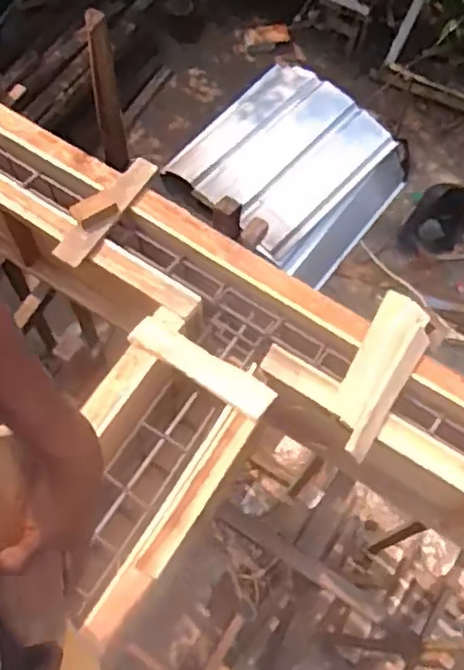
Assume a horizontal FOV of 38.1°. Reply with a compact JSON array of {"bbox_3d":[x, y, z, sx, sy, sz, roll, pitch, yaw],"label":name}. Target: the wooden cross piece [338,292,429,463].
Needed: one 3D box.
[{"bbox_3d":[0.330,0.082,1.514,0.136,0.057,0.393,29,69,10],"label":"wooden cross piece"}]

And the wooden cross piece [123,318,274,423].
[{"bbox_3d":[-0.067,0.069,1.511,0.351,0.019,0.082,31,70,11],"label":"wooden cross piece"}]

